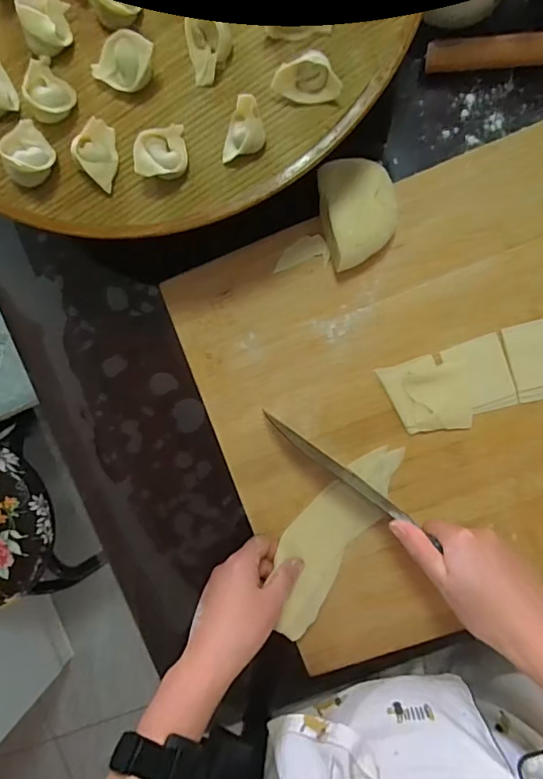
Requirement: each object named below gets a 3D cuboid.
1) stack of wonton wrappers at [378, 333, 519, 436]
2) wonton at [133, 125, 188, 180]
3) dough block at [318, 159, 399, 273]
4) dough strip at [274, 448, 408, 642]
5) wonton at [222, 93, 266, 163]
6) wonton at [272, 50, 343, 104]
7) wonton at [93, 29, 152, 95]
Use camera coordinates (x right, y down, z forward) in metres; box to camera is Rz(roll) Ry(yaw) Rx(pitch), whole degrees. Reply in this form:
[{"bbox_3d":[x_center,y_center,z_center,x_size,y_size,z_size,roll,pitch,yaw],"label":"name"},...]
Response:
[{"bbox_3d":[0.163,-0.001,0.453,0.108,0.012,0.069,-18,92,5],"label":"stack of wonton wrappers"},{"bbox_3d":[-0.080,-0.171,0.357,0.034,0.021,0.037,-7,93,5],"label":"wonton"},{"bbox_3d":[0.076,-0.156,0.438,0.061,0.039,0.090,-11,92,5],"label":"dough block"},{"bbox_3d":[0.054,0.133,0.464,0.065,0.017,0.190,31,87,2],"label":"dough strip"},{"bbox_3d":[-0.022,-0.184,0.351,0.032,0.022,0.032,-11,92,5],"label":"wonton"},{"bbox_3d":[0.025,-0.217,0.347,0.046,0.020,0.023,1,93,4],"label":"wonton"},{"bbox_3d":[-0.106,-0.233,0.354,0.042,0.024,0.032,29,95,2],"label":"wonton"}]

